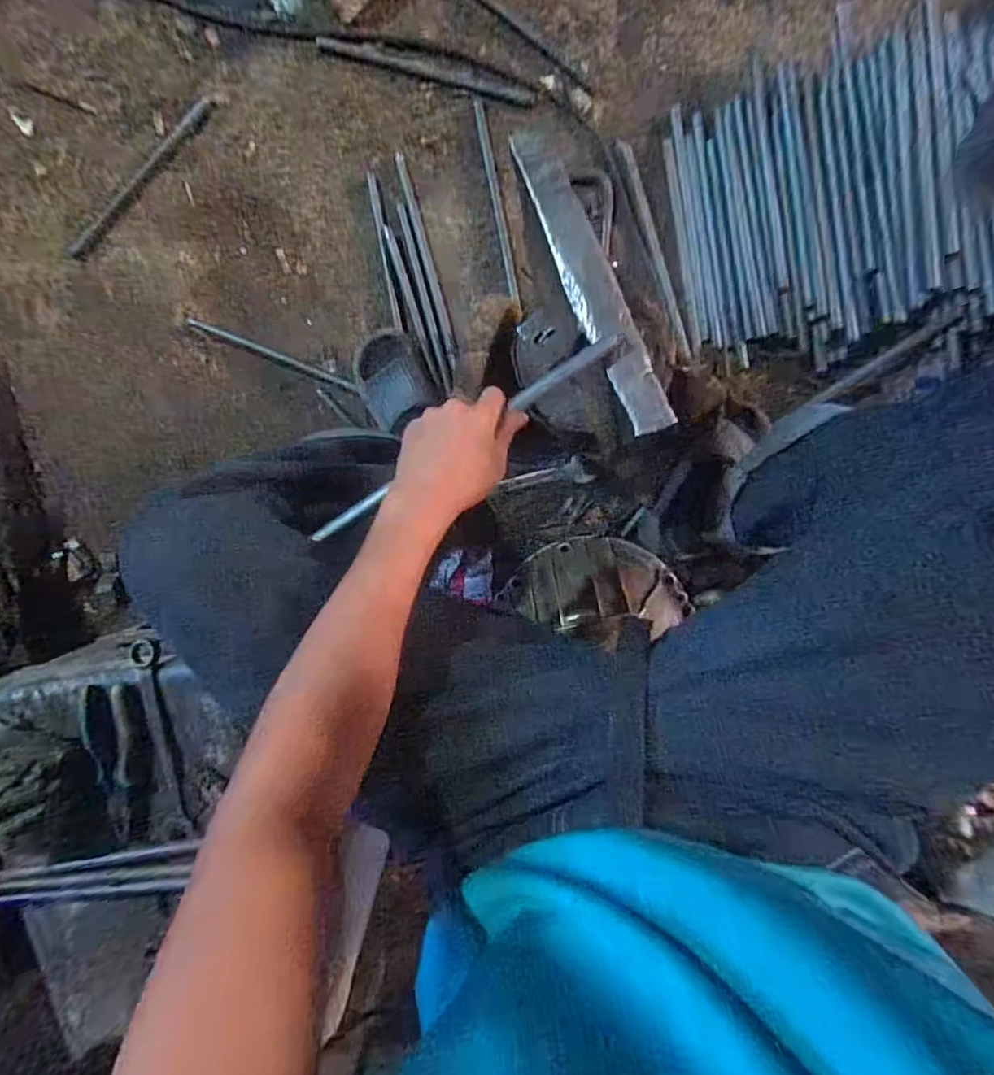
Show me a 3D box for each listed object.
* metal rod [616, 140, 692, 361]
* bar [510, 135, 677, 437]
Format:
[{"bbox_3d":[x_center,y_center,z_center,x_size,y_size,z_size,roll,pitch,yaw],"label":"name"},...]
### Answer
[{"bbox_3d":[0.242,-0.437,0.791,0.019,0.010,0.337,-18,94,5],"label":"metal rod"},{"bbox_3d":[0.088,-0.234,0.483,0.044,0.007,0.292,-22,89,4],"label":"bar"}]

